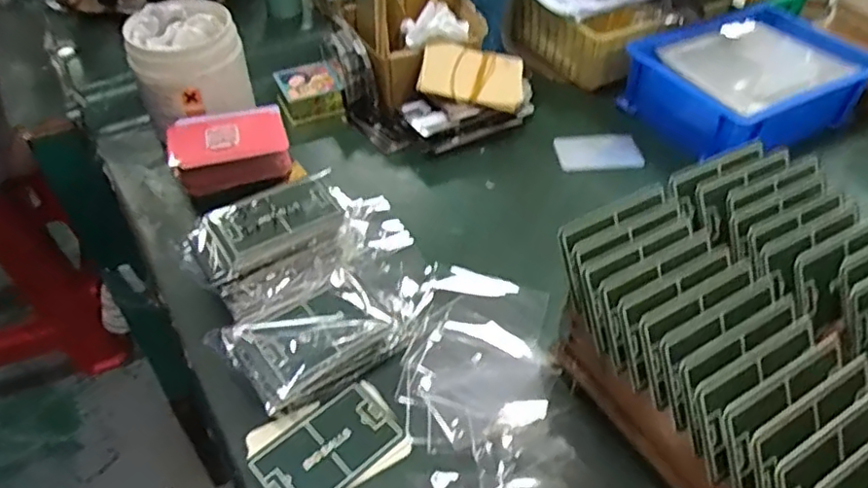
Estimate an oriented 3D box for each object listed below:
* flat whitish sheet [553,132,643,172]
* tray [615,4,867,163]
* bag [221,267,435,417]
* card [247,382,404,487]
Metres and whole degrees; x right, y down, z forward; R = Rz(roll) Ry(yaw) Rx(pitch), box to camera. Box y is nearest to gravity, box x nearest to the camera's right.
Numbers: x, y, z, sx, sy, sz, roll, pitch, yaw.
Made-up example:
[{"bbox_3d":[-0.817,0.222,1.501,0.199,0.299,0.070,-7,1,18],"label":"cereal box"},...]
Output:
[{"bbox_3d":[0.154,-0.087,0.591,0.083,0.011,0.050,-7,46,-7],"label":"flat whitish sheet"},{"bbox_3d":[0.303,-0.158,0.611,0.207,0.068,0.158,-23,50,-21],"label":"tray"},{"bbox_3d":[-0.068,0.056,0.419,0.127,0.033,0.071,-27,52,-24],"label":"bag"},{"bbox_3d":[-0.064,0.124,0.378,0.082,0.004,0.050,-34,55,-29],"label":"card"}]

